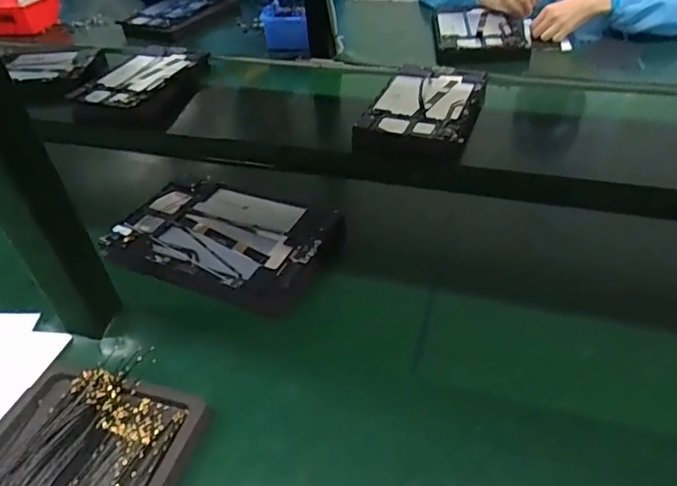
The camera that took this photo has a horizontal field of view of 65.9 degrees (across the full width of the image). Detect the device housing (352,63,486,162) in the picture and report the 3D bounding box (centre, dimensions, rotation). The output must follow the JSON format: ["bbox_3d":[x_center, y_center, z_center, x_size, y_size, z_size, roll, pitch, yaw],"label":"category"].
[{"bbox_3d":[0.131,-0.205,0.818,0.157,0.049,0.269,13,43,17],"label":"device housing"}]

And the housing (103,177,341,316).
[{"bbox_3d":[-0.128,-0.006,0.591,0.251,0.022,0.160,16,44,20],"label":"housing"}]

